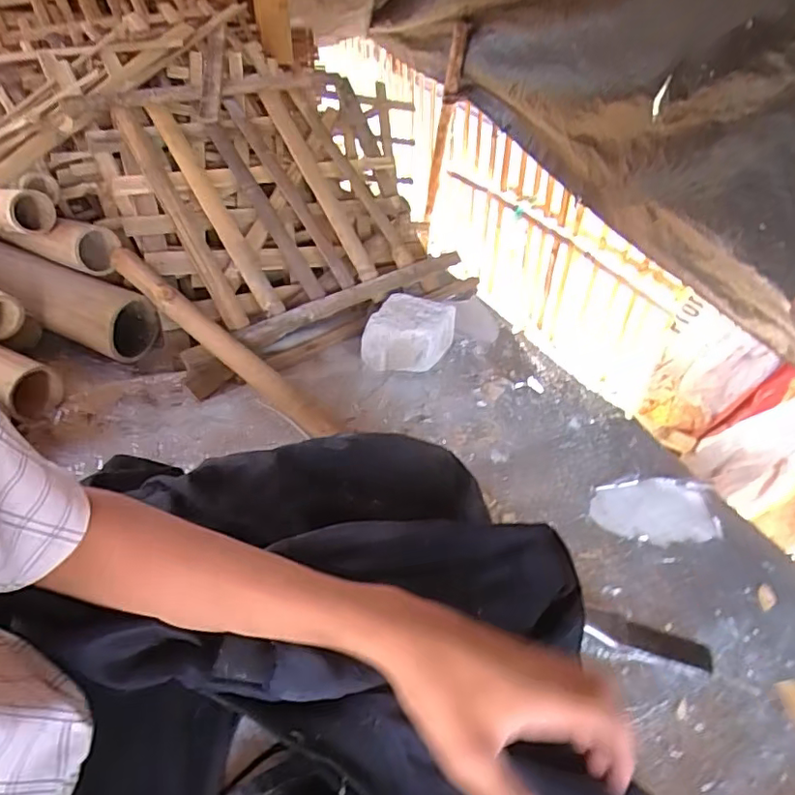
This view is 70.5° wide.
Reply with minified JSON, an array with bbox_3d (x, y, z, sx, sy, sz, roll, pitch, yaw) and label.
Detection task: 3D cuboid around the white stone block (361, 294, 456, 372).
[{"bbox_3d":[0.019,-0.099,0.915,0.118,0.085,0.133,19,43,17],"label":"white stone block"}]

